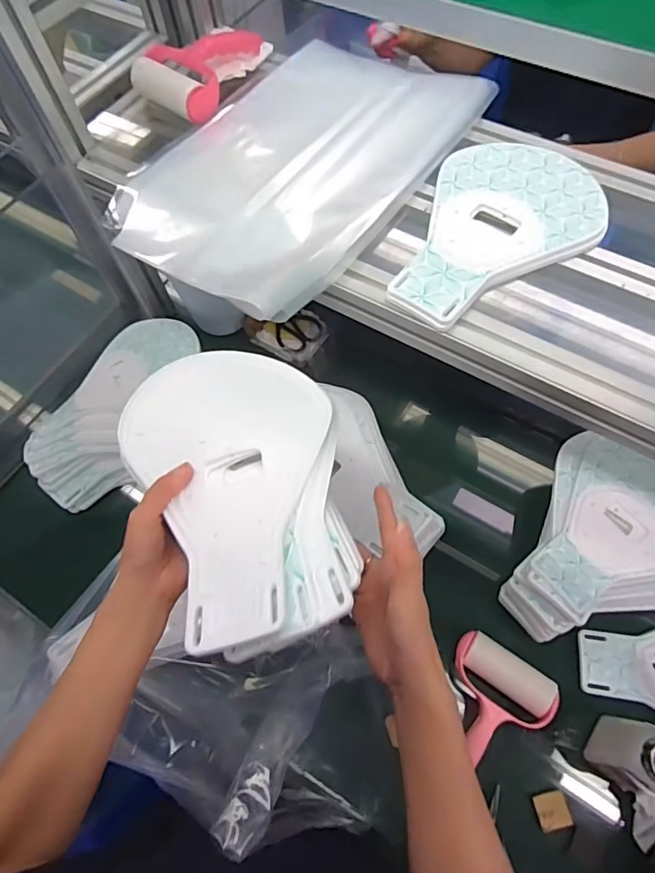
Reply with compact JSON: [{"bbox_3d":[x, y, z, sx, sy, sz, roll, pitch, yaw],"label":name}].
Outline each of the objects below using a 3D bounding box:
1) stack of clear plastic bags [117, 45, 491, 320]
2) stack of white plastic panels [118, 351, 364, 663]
[{"bbox_3d":[-0.036,-0.316,0.592,0.279,0.032,0.391,34,71,17],"label":"stack of clear plastic bags"},{"bbox_3d":[-0.063,0.027,0.406,0.161,0.053,0.254,-26,66,-9],"label":"stack of white plastic panels"}]

